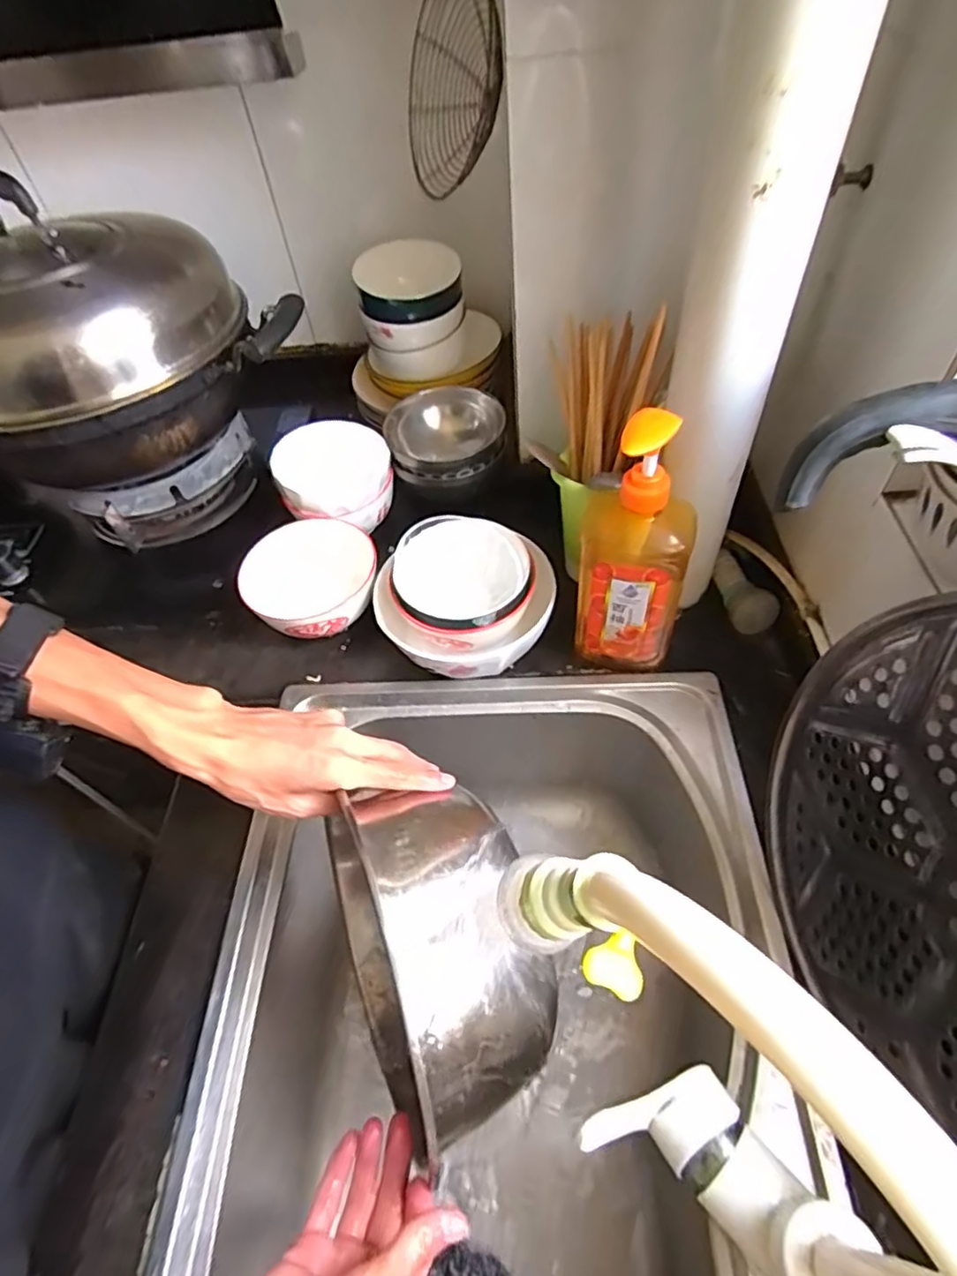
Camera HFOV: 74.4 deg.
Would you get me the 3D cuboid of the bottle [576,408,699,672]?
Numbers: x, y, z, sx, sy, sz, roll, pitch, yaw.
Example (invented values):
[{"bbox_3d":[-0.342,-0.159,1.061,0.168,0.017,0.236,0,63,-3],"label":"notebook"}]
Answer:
[{"bbox_3d":[0.133,-0.077,0.539,0.086,0.263,0.077,7,54,11],"label":"bottle"}]

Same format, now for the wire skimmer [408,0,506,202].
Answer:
[{"bbox_3d":[-0.035,-0.564,0.466,0.075,0.377,0.170,-9,53,-1],"label":"wire skimmer"}]

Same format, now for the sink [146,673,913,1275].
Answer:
[{"bbox_3d":[0.018,0.332,0.529,0.443,0.203,0.576,-4,53,3],"label":"sink"}]

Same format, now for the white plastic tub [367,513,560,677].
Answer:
[{"bbox_3d":[-0.012,-0.031,0.625,0.168,0.096,0.141,0,53,6],"label":"white plastic tub"}]

